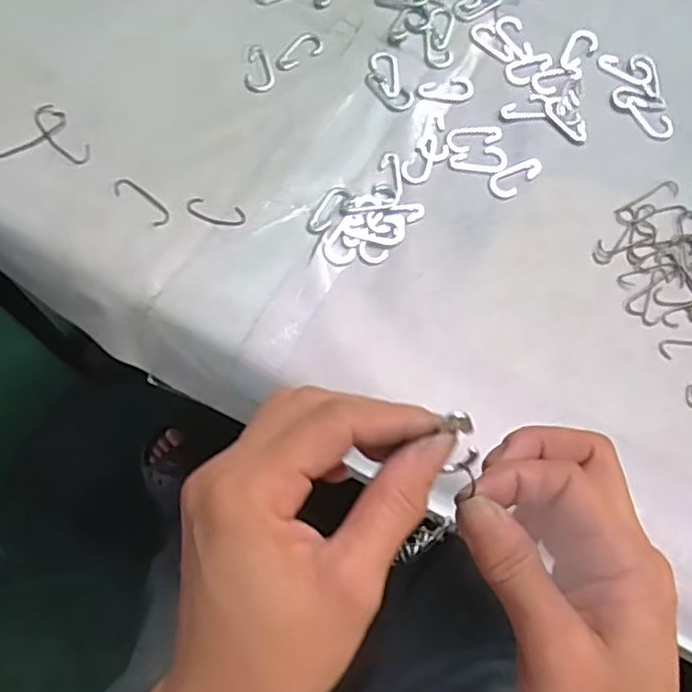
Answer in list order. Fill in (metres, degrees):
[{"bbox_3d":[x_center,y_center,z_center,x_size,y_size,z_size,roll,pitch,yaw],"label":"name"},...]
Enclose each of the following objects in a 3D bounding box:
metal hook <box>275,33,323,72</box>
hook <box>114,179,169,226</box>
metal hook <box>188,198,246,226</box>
[{"bbox_3d":[-0.033,-0.200,0.459,0.038,0.004,0.020,-34,76,-13],"label":"metal hook"},{"bbox_3d":[-0.124,-0.088,0.409,0.040,0.004,0.014,37,73,10],"label":"hook"},{"bbox_3d":[-0.079,-0.082,0.413,0.036,0.004,0.016,14,71,2],"label":"metal hook"}]

